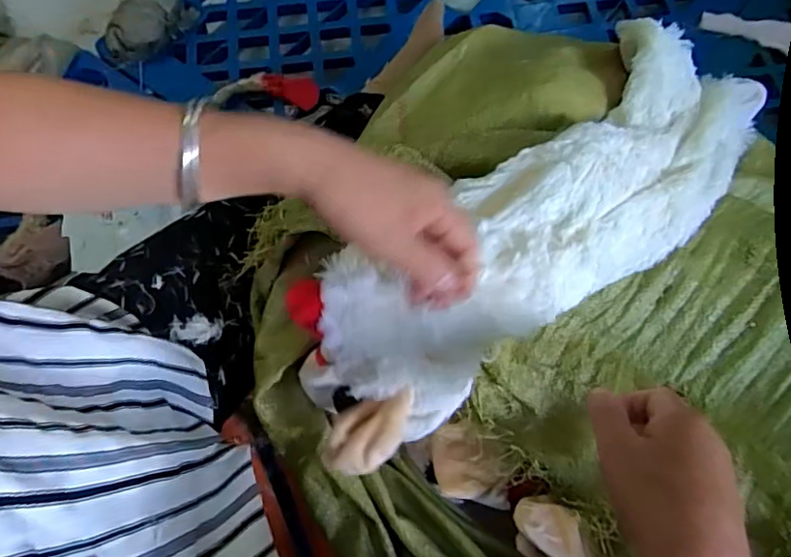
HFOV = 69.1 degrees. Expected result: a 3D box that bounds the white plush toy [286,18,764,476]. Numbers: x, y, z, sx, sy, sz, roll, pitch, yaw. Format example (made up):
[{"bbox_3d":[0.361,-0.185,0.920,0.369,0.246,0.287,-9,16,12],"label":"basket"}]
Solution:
[{"bbox_3d":[0.144,-0.054,0.509,0.534,0.134,0.154,-38,72,-14],"label":"white plush toy"}]

